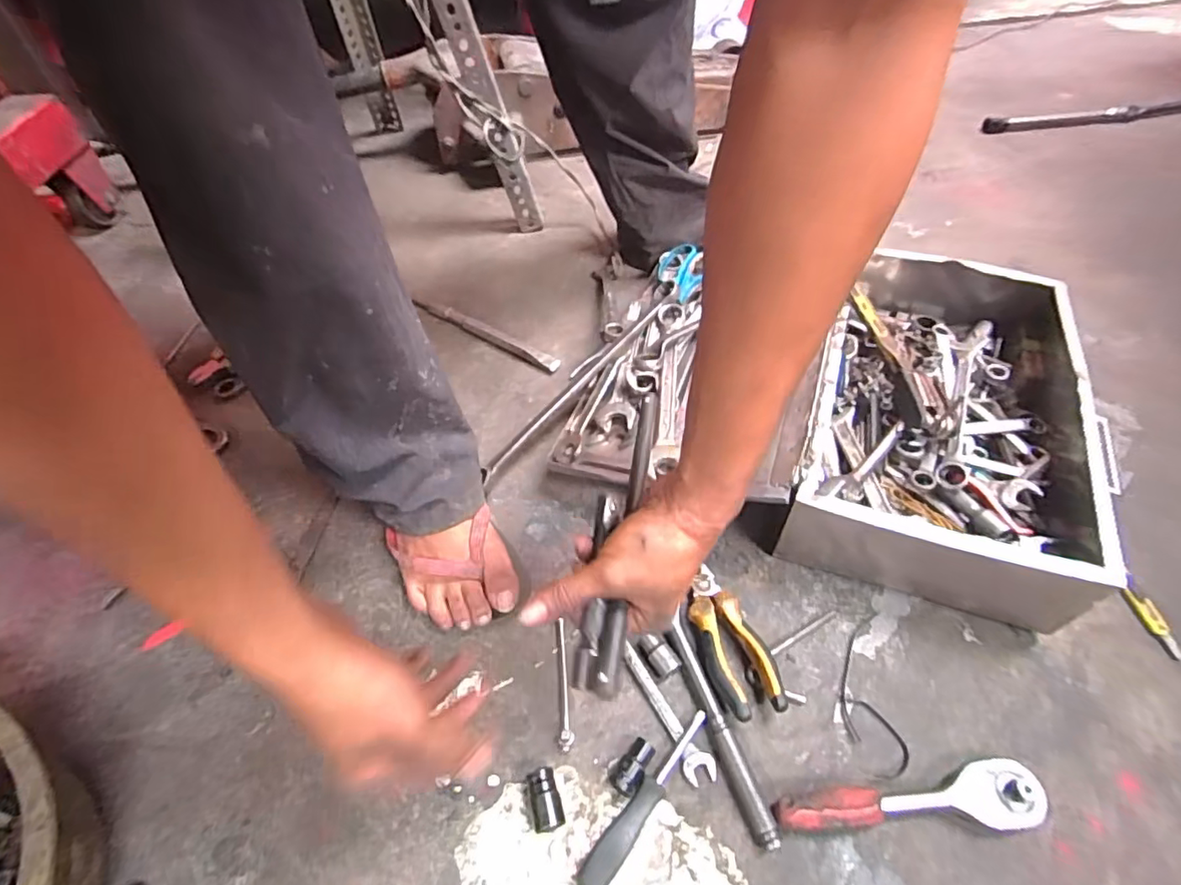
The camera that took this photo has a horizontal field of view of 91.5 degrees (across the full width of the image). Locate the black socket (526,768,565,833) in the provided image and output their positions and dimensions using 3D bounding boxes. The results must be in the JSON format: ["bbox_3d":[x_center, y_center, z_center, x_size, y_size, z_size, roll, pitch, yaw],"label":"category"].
[{"bbox_3d":[-0.036,0.277,0.445,0.024,0.020,0.040,-13,54,-10],"label":"black socket"}]

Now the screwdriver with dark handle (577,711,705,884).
[{"bbox_3d":[0.045,0.275,0.447,0.021,0.021,0.150,34,60,23],"label":"screwdriver with dark handle"}]

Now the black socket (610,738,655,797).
[{"bbox_3d":[0.035,0.259,0.459,0.021,0.018,0.042,36,61,24],"label":"black socket"}]

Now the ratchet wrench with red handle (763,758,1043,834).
[{"bbox_3d":[0.244,0.278,0.443,0.204,0.031,0.045,-4,53,-3],"label":"ratchet wrench with red handle"}]

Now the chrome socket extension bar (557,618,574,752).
[{"bbox_3d":[-0.022,0.207,0.503,0.013,0.011,0.109,-2,53,-1],"label":"chrome socket extension bar"}]

